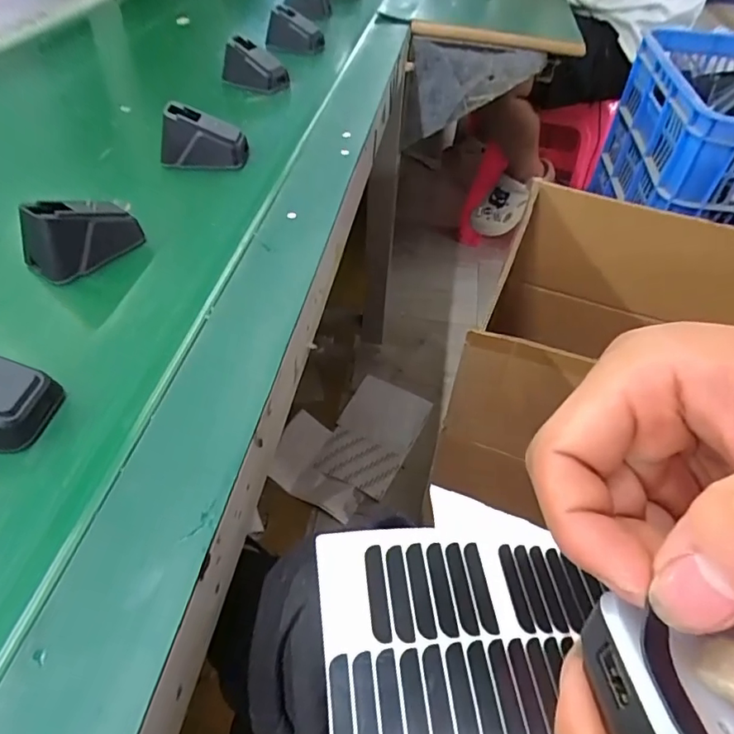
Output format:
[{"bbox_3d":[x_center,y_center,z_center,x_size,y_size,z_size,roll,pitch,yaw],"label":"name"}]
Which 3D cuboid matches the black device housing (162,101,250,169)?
[{"bbox_3d":[-0.137,-0.193,0.436,0.067,0.040,0.031,3,48,1],"label":"black device housing"}]

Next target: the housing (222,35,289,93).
[{"bbox_3d":[-0.122,-0.334,0.572,0.067,0.042,0.049,21,51,16],"label":"housing"}]

